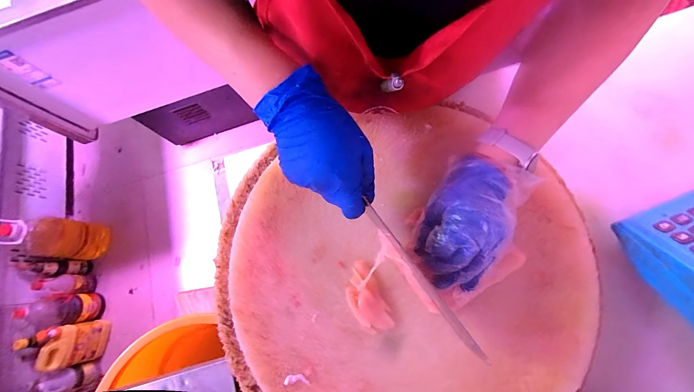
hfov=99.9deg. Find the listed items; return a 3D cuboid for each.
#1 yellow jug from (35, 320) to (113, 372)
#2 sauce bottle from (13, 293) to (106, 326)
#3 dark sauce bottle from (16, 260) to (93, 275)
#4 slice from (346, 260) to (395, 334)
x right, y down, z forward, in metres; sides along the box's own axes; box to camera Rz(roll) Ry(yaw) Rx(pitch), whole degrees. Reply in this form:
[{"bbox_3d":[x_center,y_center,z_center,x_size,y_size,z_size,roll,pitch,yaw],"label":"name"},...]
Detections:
[{"bbox_3d":[-1.003,0.550,1.089,0.076,0.222,0.144,-9,74,5],"label":"yellow jug"},{"bbox_3d":[-1.053,0.427,1.102,0.087,0.274,0.110,-9,74,5],"label":"sauce bottle"},{"bbox_3d":[-1.103,0.275,1.125,0.056,0.227,0.064,-3,75,7],"label":"dark sauce bottle"},{"bbox_3d":[0.021,0.116,0.333,0.039,0.022,0.077,-24,74,1],"label":"slice"}]

